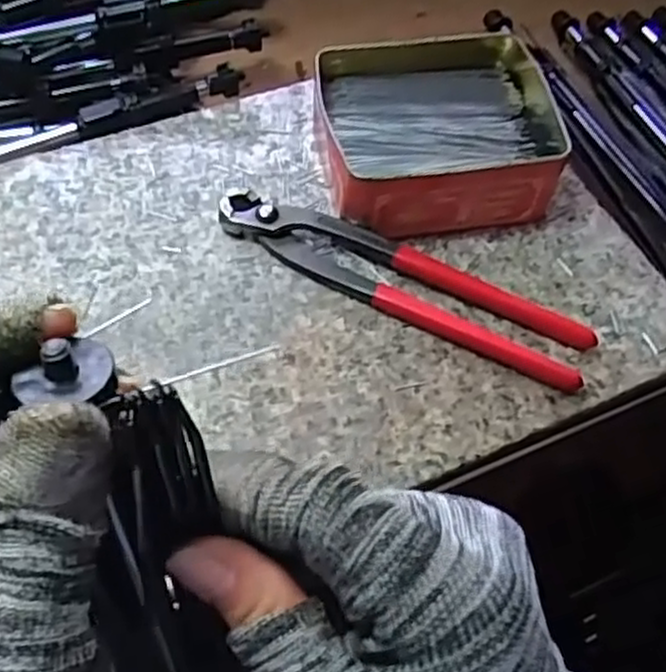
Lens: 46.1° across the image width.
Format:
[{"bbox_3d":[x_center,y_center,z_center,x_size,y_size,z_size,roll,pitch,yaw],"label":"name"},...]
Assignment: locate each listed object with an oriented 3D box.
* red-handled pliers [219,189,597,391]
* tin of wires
[{"bbox_3d":[0.034,-0.030,0.395,0.195,0.018,0.041,24,60,10],"label":"red-handled pliers"},{"bbox_3d":[0.057,-0.111,0.426,0.129,0.046,0.112,-5,59,-7],"label":"tin of wires"}]

